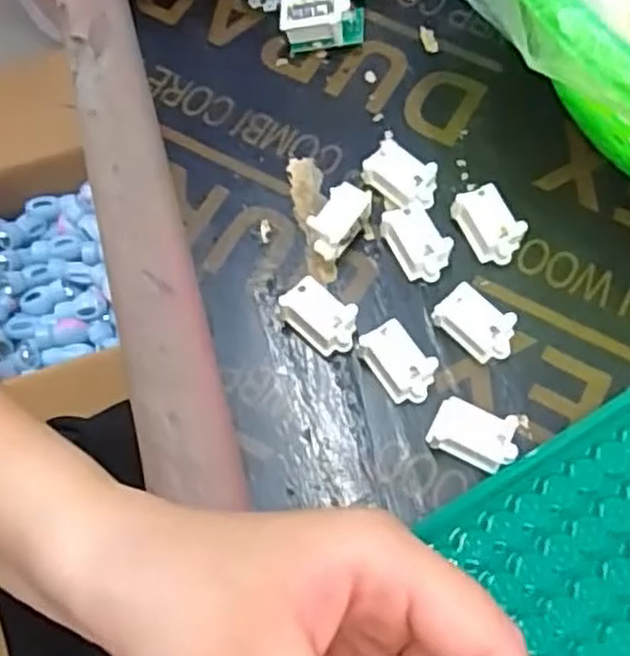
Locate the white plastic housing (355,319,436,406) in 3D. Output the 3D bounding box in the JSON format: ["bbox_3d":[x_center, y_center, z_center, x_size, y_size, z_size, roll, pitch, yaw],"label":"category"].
[{"bbox_3d":[0.029,0.014,0.271,0.018,0.015,0.028,-38,71,-15],"label":"white plastic housing"}]

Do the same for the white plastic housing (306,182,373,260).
[{"bbox_3d":[0.009,-0.040,0.292,0.027,0.019,0.018,-40,71,-15],"label":"white plastic housing"}]

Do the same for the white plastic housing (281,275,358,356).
[{"bbox_3d":[0.002,-0.003,0.278,0.027,0.016,0.018,35,71,15],"label":"white plastic housing"}]

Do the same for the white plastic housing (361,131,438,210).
[{"bbox_3d":[0.034,-0.060,0.299,0.028,0.015,0.019,41,73,17],"label":"white plastic housing"}]

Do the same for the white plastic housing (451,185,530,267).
[{"bbox_3d":[0.067,-0.040,0.290,0.016,0.016,0.029,-31,69,-12],"label":"white plastic housing"}]

